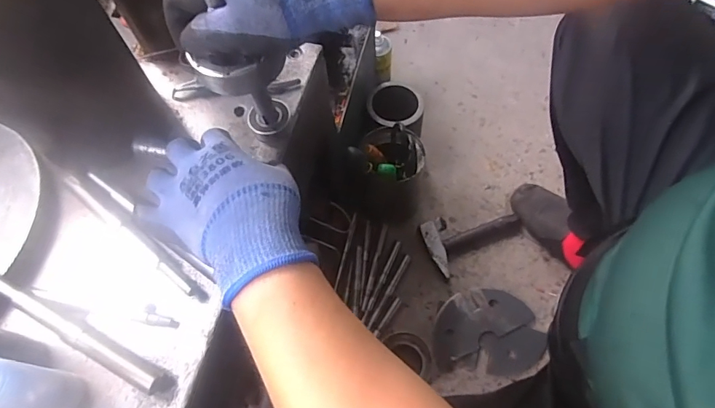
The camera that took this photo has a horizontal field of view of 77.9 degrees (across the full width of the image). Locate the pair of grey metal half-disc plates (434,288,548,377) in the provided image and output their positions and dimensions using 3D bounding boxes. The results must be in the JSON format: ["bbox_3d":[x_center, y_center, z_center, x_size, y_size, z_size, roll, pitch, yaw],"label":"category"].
[{"bbox_3d":[0.231,0.223,0.788,0.186,0.016,0.143,3,61,5],"label":"pair of grey metal half-disc plates"}]

